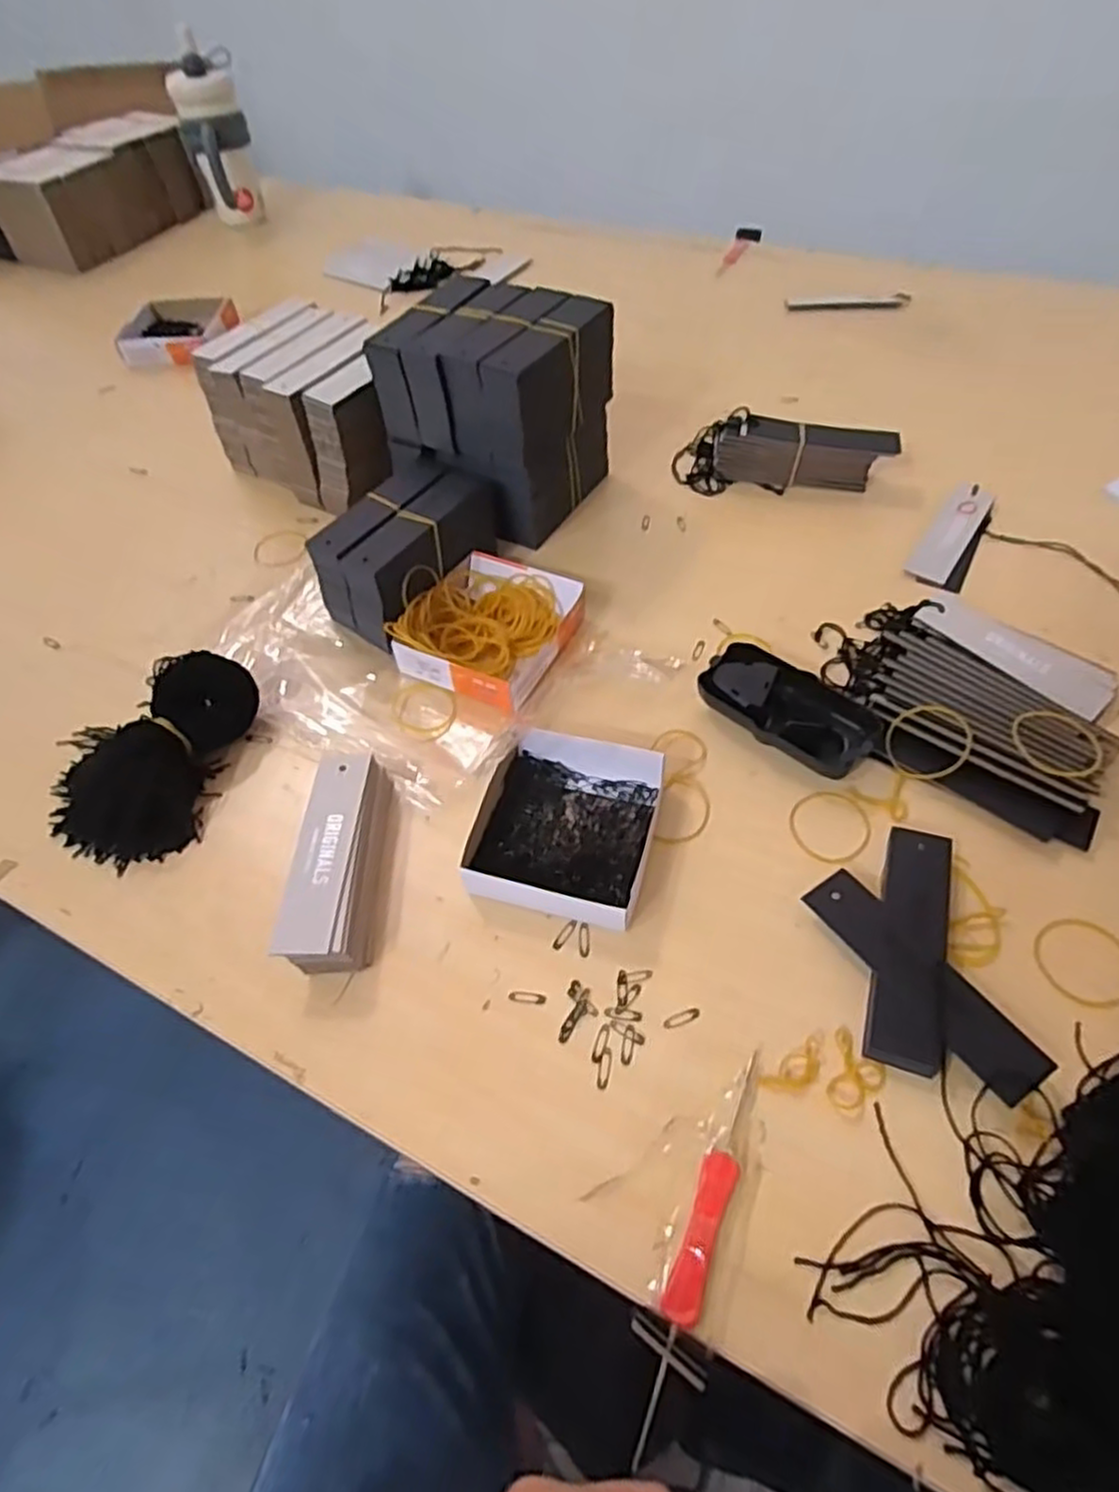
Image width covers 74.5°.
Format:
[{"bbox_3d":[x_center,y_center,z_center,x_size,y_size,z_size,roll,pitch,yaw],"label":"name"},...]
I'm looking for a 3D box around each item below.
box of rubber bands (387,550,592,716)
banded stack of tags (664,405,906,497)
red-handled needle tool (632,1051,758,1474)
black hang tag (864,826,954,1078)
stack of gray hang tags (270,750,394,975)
[{"bbox_3d":[-0.048,-0.087,0.528,0.110,0.038,0.116,24,57,21],"label":"box of rubber bands"},{"bbox_3d":[0.190,-0.250,0.630,0.177,0.050,0.050,9,53,11],"label":"banded stack of tags"},{"bbox_3d":[0.061,0.207,0.313,0.015,0.007,0.154,18,55,17],"label":"red-handled needle tool"},{"bbox_3d":[0.182,0.101,0.381,0.033,0.014,0.126,13,54,14],"label":"black hang tag"},{"bbox_3d":[-0.124,0.066,0.422,0.044,0.039,0.126,-2,52,2],"label":"stack of gray hang tags"}]

